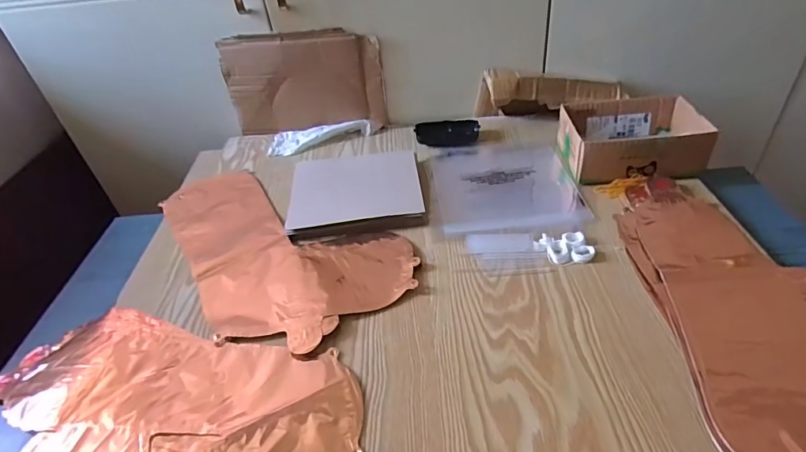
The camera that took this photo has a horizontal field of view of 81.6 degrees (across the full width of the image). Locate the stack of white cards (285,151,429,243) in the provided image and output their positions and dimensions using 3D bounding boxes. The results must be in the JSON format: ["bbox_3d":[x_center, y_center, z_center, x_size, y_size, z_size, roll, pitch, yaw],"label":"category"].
[{"bbox_3d":[-0.070,-0.056,0.689,0.187,0.022,0.181,-8,39,-2],"label":"stack of white cards"}]

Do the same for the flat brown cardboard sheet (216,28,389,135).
[{"bbox_3d":[-0.171,-0.249,0.825,0.269,0.174,0.028,-2,39,6],"label":"flat brown cardboard sheet"}]

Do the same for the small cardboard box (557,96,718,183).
[{"bbox_3d":[0.335,-0.128,0.694,0.180,0.067,0.140,-5,39,2],"label":"small cardboard box"}]

